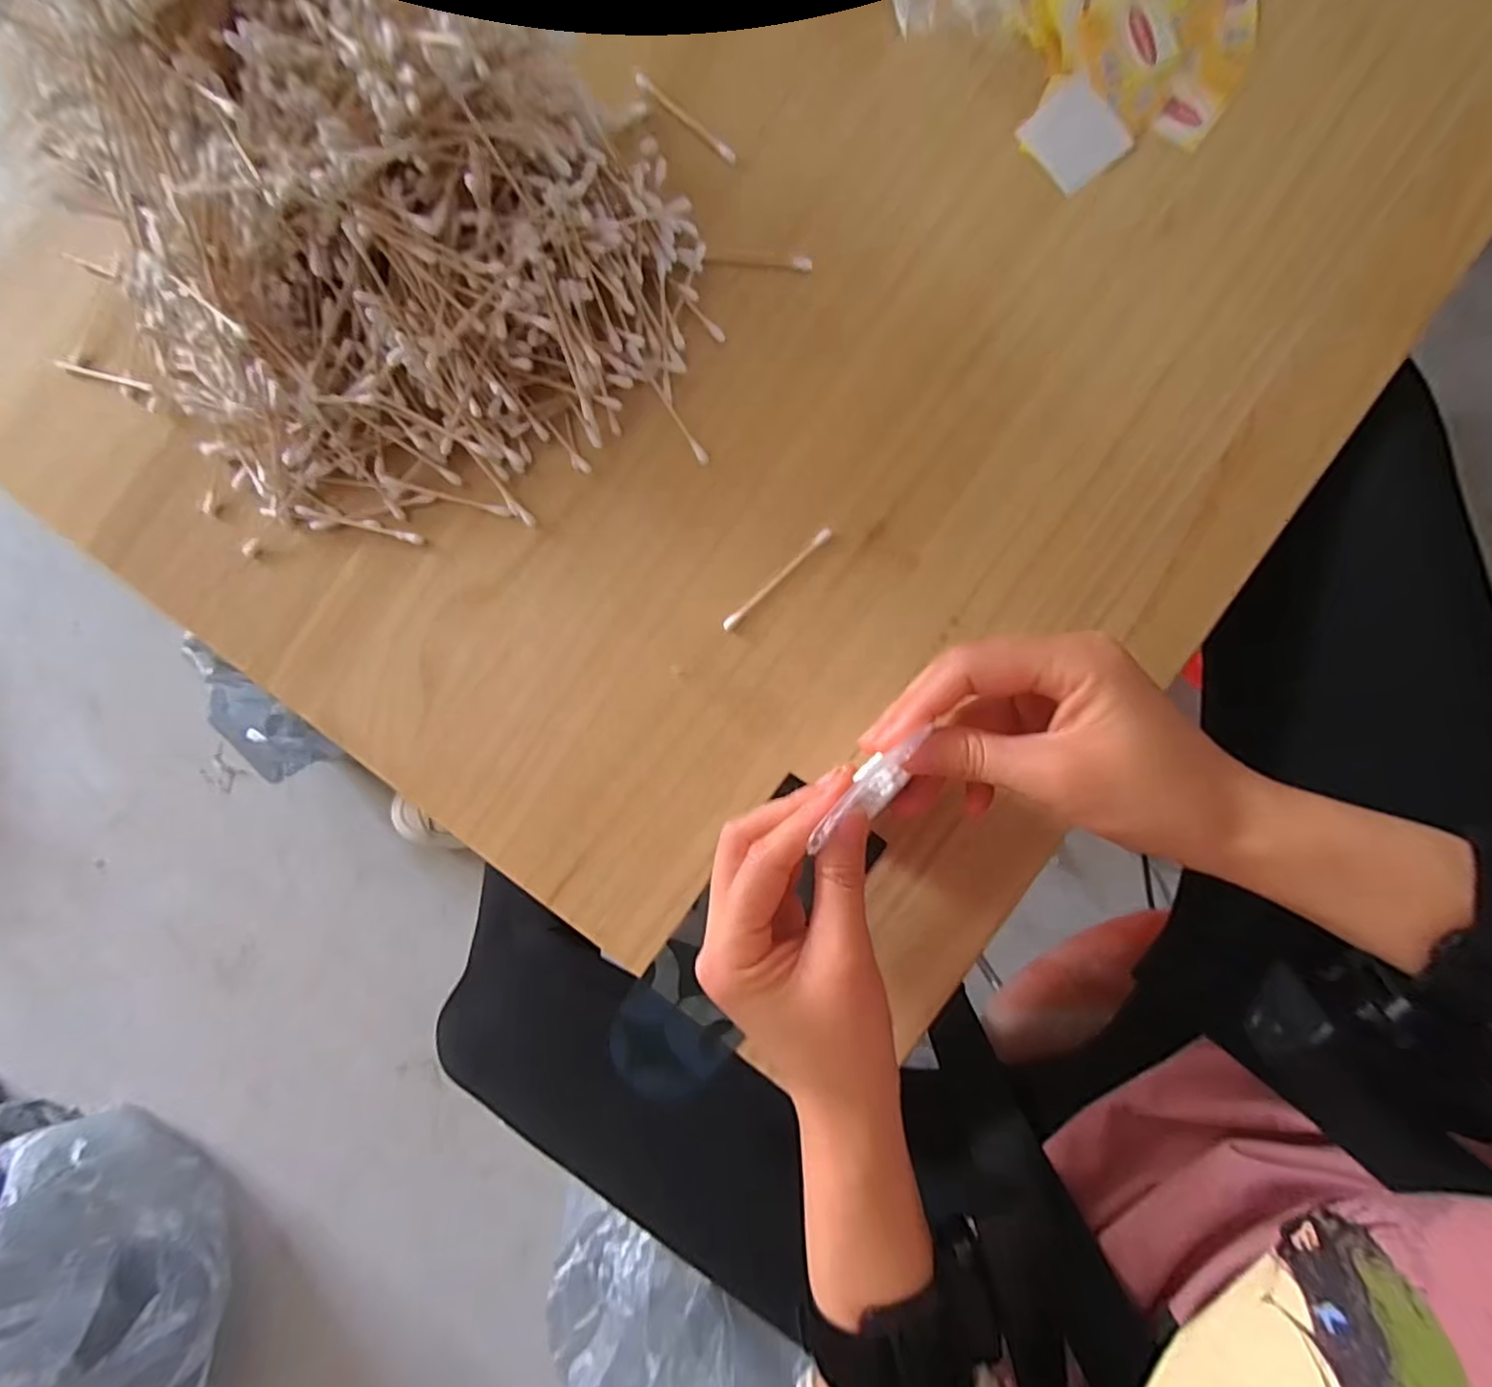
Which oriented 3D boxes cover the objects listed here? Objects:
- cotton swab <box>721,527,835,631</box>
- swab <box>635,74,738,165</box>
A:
[{"bbox_3d":[0.016,-0.057,0.336,0.071,0.004,0.007,-43,86,4],"label":"cotton swab"},{"bbox_3d":[-0.032,-0.301,0.349,0.071,0.004,0.007,43,94,4],"label":"swab"}]

